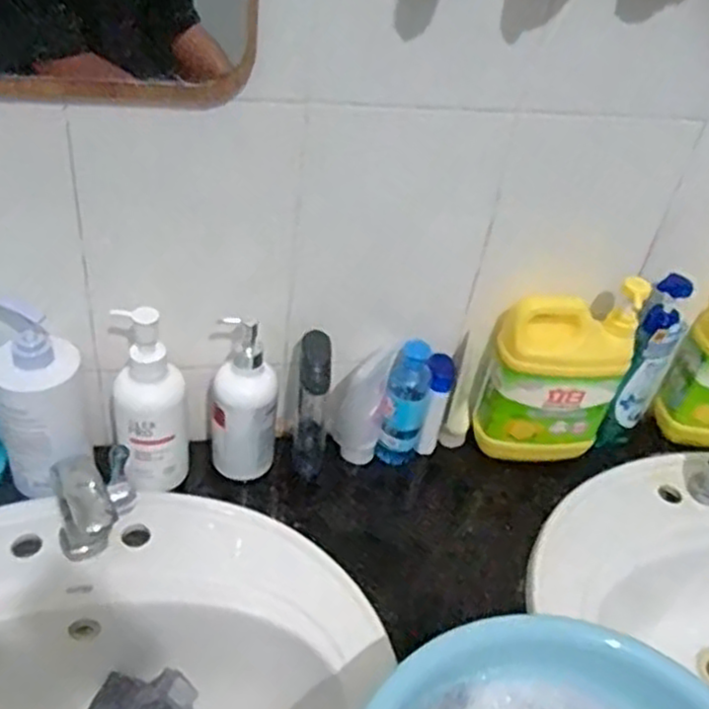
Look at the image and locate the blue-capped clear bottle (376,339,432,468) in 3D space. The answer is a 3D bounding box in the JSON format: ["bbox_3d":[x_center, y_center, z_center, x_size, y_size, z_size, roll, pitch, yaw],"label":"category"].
[{"bbox_3d":[0.057,0.063,0.847,0.045,0.162,0.045,10,39,1],"label":"blue-capped clear bottle"}]

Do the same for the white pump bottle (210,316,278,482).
[{"bbox_3d":[-0.117,0.048,0.791,0.069,0.182,0.061,1,40,-10],"label":"white pump bottle"}]

